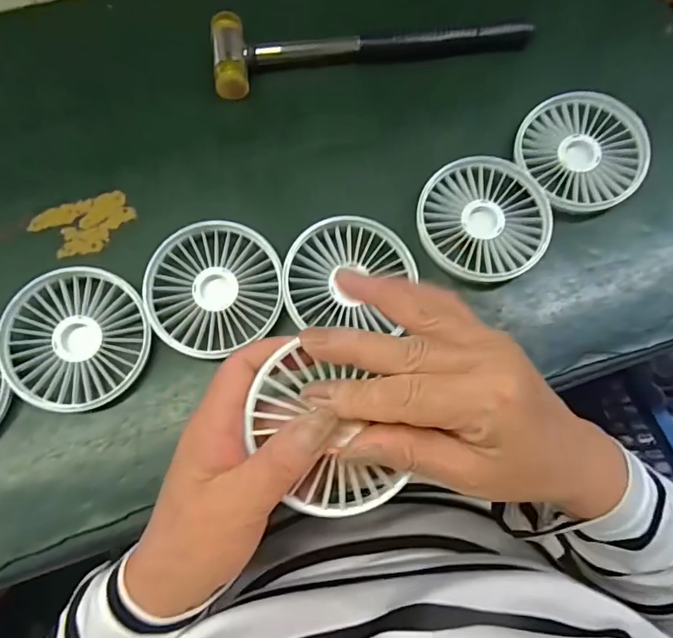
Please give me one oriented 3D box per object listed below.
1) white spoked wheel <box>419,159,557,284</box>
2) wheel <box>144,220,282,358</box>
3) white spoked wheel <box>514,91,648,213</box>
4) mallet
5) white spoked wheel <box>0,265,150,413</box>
[{"bbox_3d":[0.100,-0.069,0.333,0.085,0.013,0.089,0,77,-1],"label":"white spoked wheel"},{"bbox_3d":[-0.080,-0.021,0.320,0.083,0.014,0.088,0,77,-1],"label":"wheel"},{"bbox_3d":[0.175,-0.121,0.346,0.082,0.014,0.088,0,77,-1],"label":"white spoked wheel"},{"bbox_3d":[0.028,-0.205,0.368,0.237,0.027,0.062,-7,78,-2],"label":"mallet"},{"bbox_3d":[-0.163,0.012,0.306,0.083,0.016,0.091,0,77,-1],"label":"white spoked wheel"}]

